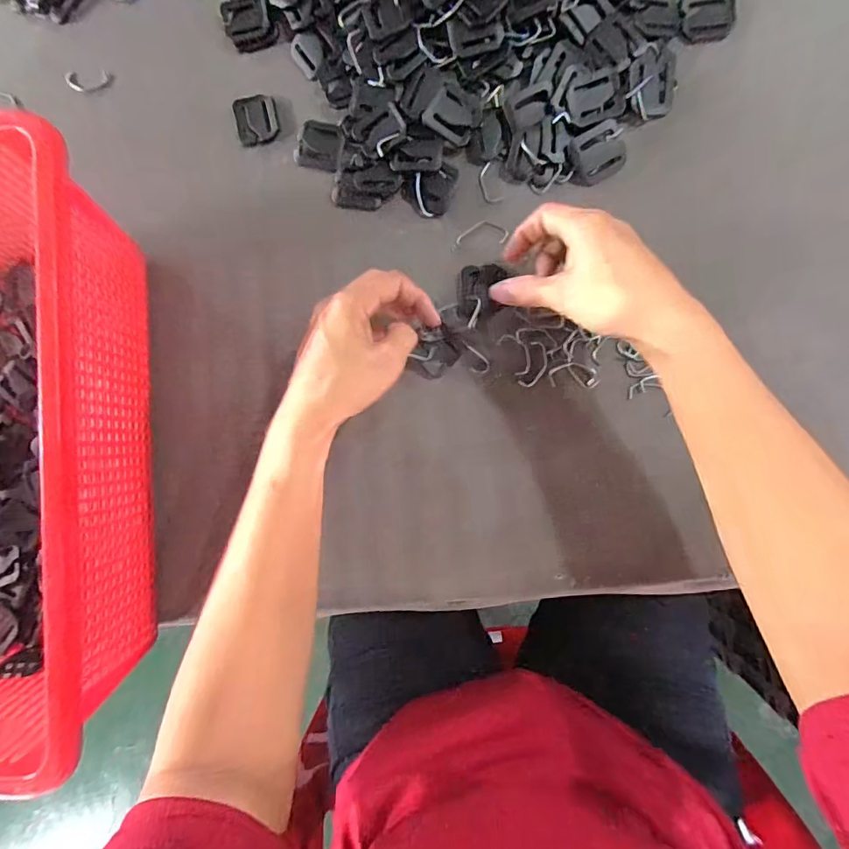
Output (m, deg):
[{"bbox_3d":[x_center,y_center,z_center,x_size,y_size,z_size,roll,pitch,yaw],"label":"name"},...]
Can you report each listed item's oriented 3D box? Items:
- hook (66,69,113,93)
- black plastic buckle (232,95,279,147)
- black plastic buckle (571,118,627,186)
[{"bbox_3d":[-0.282,-0.288,0.407,0.045,0.005,0.017,8,88,6],"label":"hook"},{"bbox_3d":[-0.135,-0.245,0.389,0.034,0.004,0.040,-12,87,6],"label":"black plastic buckle"},{"bbox_3d":[0.127,-0.199,0.358,0.038,0.007,0.036,-21,101,11],"label":"black plastic buckle"}]

